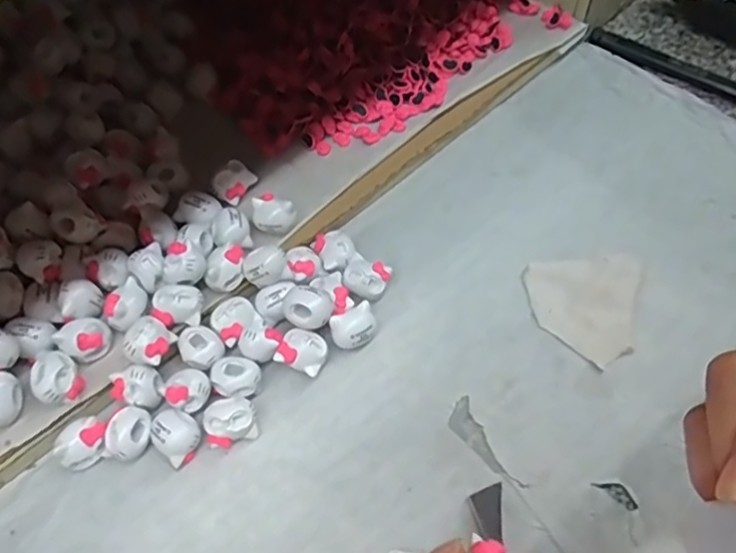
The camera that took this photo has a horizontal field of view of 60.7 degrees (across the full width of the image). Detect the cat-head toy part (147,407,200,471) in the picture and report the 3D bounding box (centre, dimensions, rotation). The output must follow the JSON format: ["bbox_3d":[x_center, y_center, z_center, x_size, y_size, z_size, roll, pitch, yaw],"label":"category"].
[{"bbox_3d":[-0.095,0.078,0.311,0.025,0.019,0.021,36,64,21],"label":"cat-head toy part"}]

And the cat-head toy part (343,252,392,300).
[{"bbox_3d":[-0.001,0.002,0.360,0.025,0.018,0.021,19,60,12],"label":"cat-head toy part"}]

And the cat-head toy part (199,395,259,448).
[{"bbox_3d":[-0.070,0.072,0.315,0.026,0.019,0.023,-24,60,-14],"label":"cat-head toy part"}]

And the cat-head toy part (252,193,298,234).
[{"bbox_3d":[-0.055,-0.036,0.365,0.024,0.017,0.018,-11,58,-6],"label":"cat-head toy part"}]

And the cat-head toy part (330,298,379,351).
[{"bbox_3d":[-0.007,0.029,0.343,0.025,0.018,0.019,-29,61,-17],"label":"cat-head toy part"}]

